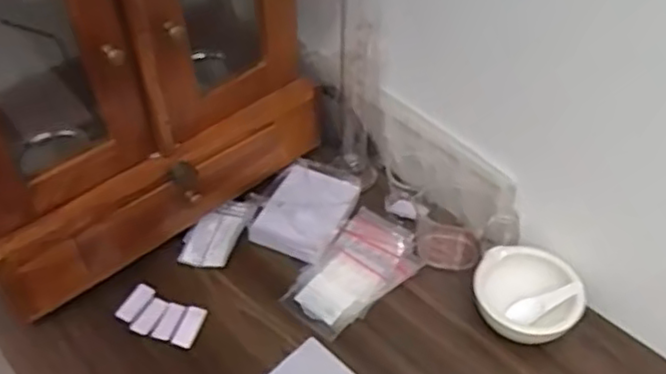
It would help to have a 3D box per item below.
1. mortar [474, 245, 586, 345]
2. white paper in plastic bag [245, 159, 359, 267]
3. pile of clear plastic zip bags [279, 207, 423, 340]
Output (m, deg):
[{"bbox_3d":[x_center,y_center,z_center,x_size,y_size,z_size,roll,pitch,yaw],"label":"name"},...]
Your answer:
[{"bbox_3d":[0.188,0.108,0.653,0.098,0.047,0.085,13,48,15],"label":"mortar"},{"bbox_3d":[-0.025,0.014,0.751,0.093,0.044,0.129,20,50,20],"label":"white paper in plastic bag"},{"bbox_3d":[0.021,0.086,0.698,0.085,0.021,0.143,33,56,29],"label":"pile of clear plastic zip bags"}]

